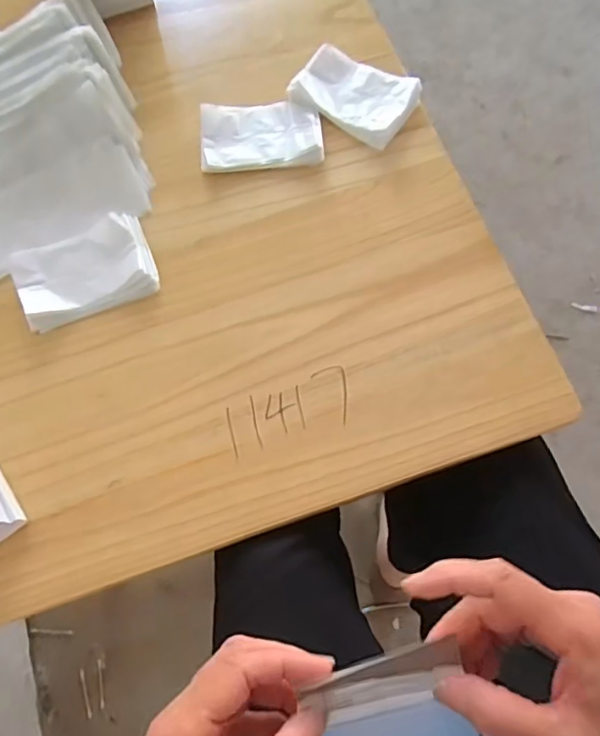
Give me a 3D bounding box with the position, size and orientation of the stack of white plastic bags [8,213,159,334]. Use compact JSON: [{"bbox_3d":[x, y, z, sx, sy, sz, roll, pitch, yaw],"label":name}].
[{"bbox_3d":[-0.216,-0.099,0.554,0.131,0.017,0.090,-22,71,-5],"label":"stack of white plastic bags"}]

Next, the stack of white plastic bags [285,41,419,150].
[{"bbox_3d":[0.061,-0.306,0.618,0.129,0.013,0.093,30,75,12],"label":"stack of white plastic bags"}]

